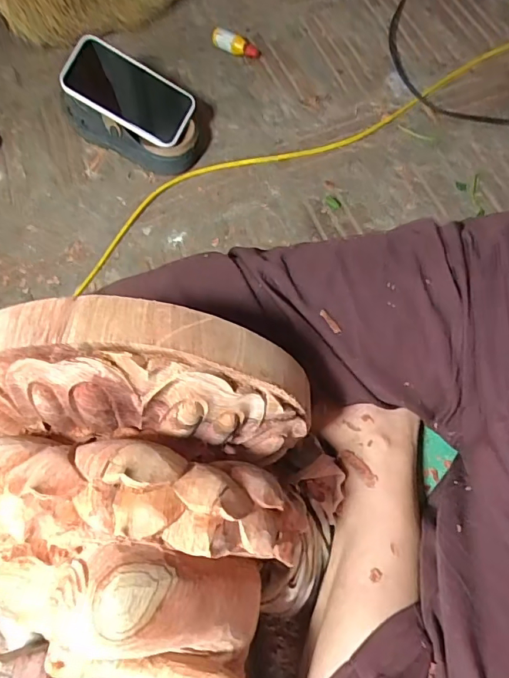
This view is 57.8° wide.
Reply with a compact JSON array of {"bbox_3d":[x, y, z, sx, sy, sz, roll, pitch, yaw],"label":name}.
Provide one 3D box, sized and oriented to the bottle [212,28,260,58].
[{"bbox_3d":[-0.028,-0.441,0.689,0.073,0.029,0.018,19,72,10],"label":"bottle"}]

